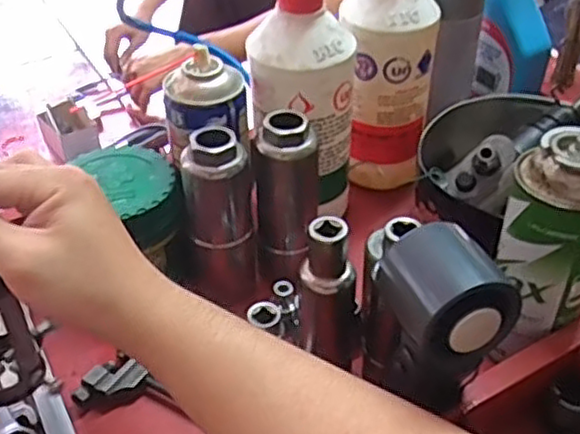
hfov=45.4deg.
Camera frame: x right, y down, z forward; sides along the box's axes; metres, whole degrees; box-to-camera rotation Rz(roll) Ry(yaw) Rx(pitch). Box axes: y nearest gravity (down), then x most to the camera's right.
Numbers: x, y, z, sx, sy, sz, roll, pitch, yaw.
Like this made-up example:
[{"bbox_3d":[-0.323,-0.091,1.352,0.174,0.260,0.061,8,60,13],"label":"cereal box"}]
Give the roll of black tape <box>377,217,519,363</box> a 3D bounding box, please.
[{"bbox_3d":[0.083,0.045,0.381,0.053,0.053,0.072,-17,43,-18],"label":"roll of black tape"}]

